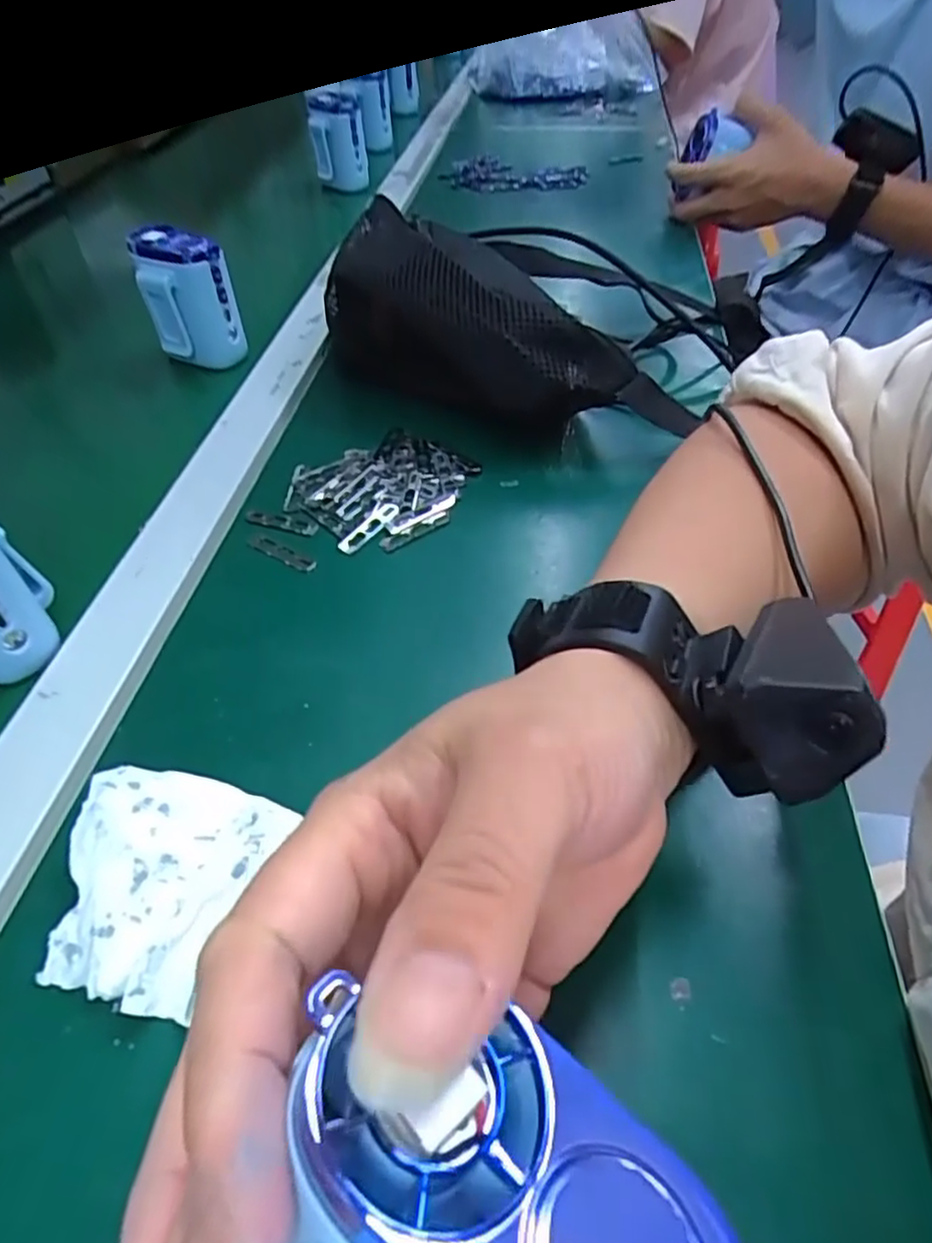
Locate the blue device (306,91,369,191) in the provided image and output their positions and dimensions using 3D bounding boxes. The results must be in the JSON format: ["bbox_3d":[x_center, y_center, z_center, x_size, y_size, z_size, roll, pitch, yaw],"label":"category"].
[{"bbox_3d":[-0.146,-0.550,0.782,0.063,0.082,0.061,-6,48,-6],"label":"blue device"}]

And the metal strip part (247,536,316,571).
[{"bbox_3d":[-0.098,-0.037,0.360,0.044,0.004,0.010,25,52,21],"label":"metal strip part"}]

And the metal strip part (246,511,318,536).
[{"bbox_3d":[-0.101,-0.055,0.377,0.042,0.004,0.010,16,49,14],"label":"metal strip part"}]

